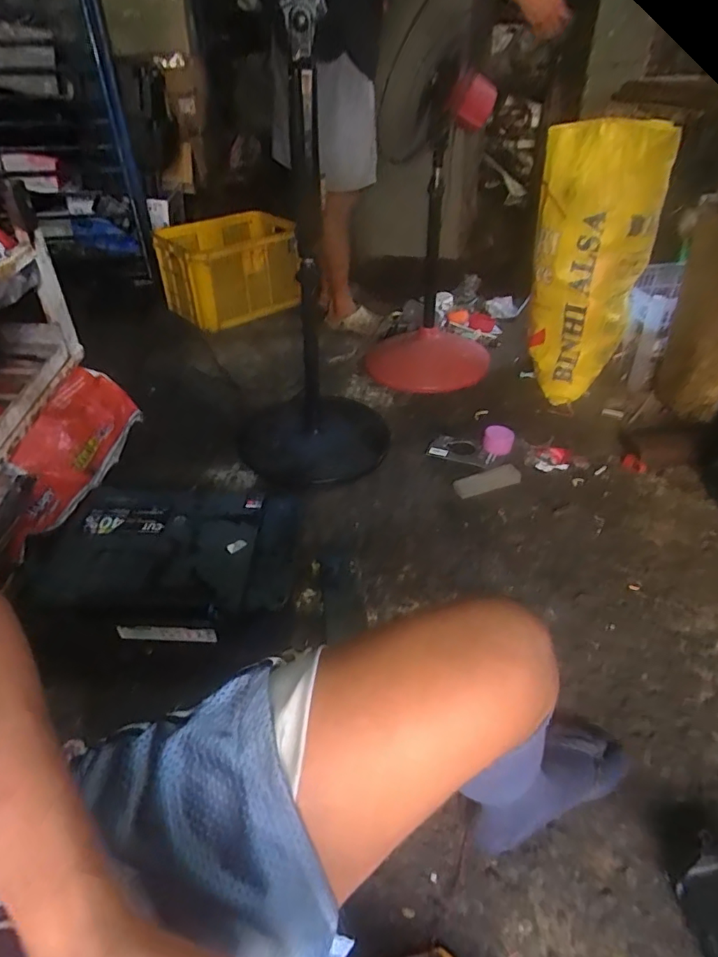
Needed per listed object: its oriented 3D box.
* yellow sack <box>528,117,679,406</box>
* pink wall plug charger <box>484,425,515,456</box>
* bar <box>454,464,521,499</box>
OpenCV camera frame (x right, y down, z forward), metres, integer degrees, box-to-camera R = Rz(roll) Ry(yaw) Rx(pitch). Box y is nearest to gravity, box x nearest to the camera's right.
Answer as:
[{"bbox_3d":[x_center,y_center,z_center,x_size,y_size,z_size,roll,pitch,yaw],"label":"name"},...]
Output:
[{"bbox_3d":[0.582,-0.525,1.352,0.269,0.634,0.261,8,39,12],"label":"yellow sack"},{"bbox_3d":[0.349,-0.093,1.306,0.074,0.047,0.079,10,42,14],"label":"pink wall plug charger"},{"bbox_3d":[0.297,0.005,1.197,0.158,0.015,0.055,-14,42,-14],"label":"bar"}]

